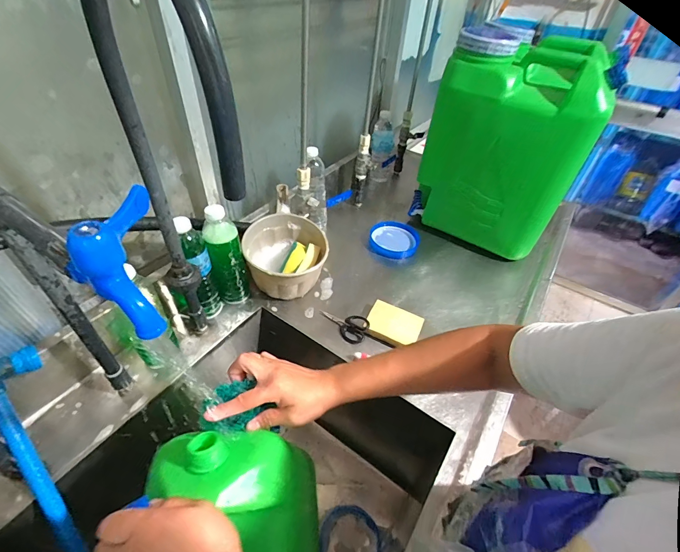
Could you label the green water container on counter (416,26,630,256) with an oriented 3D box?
[{"bbox_3d":[0.375,-0.299,0.812,0.310,0.437,0.257,16,44,11],"label":"green water container on counter"}]

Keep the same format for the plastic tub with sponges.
[{"bbox_3d":[-0.111,-0.030,0.713,0.159,0.119,0.170,3,43,-2],"label":"plastic tub with sponges"}]

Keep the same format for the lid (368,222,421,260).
[{"bbox_3d":[0.140,-0.092,0.870,0.127,0.031,0.125,4,43,-1],"label":"lid"}]

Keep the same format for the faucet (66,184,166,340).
[{"bbox_3d":[-0.157,-0.008,0.246,0.041,0.078,0.074,-8,44,-14],"label":"faucet"}]

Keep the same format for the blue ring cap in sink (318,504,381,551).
[{"bbox_3d":[0.020,0.547,0.705,0.124,0.028,0.120,3,43,-2],"label":"blue ring cap in sink"}]

